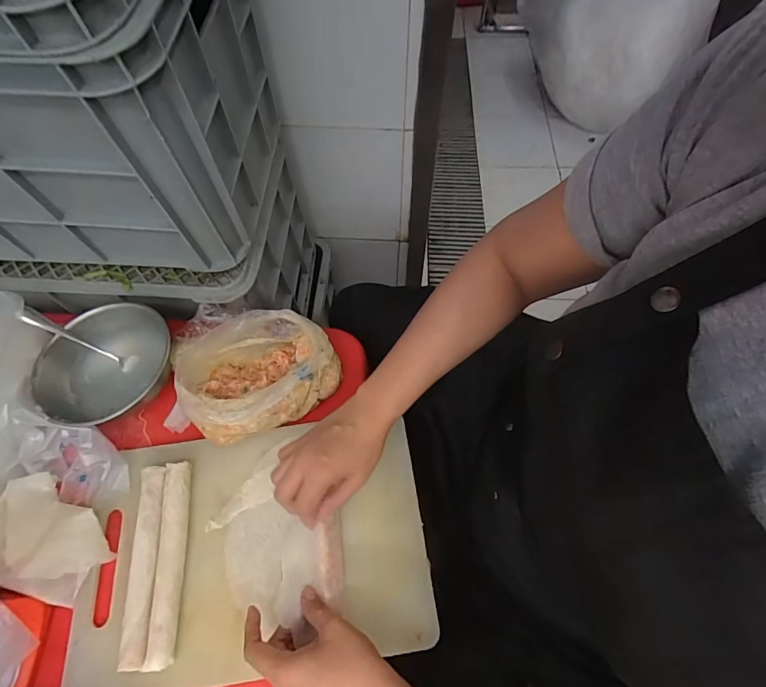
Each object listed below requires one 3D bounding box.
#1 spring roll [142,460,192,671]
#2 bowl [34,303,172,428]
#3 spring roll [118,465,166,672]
[{"bbox_3d":[-0.240,0.240,0.462,0.029,0.019,0.202,-7,63,-3],"label":"spring roll"},{"bbox_3d":[-0.367,0.028,0.550,0.153,0.052,0.167,0,63,0],"label":"bowl"},{"bbox_3d":[-0.269,0.242,0.460,0.033,0.019,0.197,-7,63,-3],"label":"spring roll"}]

